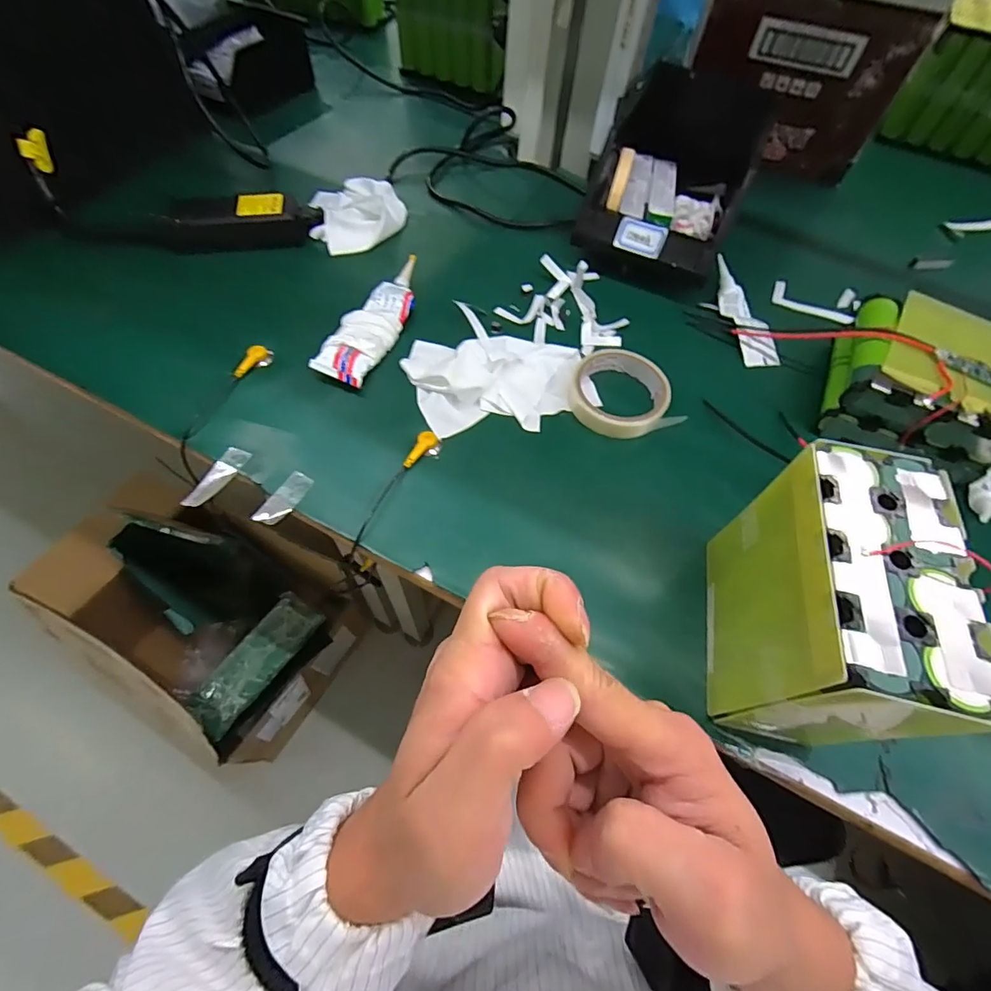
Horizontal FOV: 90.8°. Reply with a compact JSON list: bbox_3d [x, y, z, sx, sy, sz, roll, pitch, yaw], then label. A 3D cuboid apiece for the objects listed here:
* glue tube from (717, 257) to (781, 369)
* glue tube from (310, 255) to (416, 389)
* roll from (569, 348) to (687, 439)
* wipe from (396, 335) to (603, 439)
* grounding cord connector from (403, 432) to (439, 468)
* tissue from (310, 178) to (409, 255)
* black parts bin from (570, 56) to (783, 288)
[{"bbox_3d":[0.272,-0.205,0.539,0.039,0.022,0.142,-6,62,-6],"label":"glue tube"},{"bbox_3d":[-0.119,-0.177,0.492,0.052,0.025,0.169,19,62,7],"label":"glue tube"},{"bbox_3d":[0.120,-0.102,0.469,0.094,0.023,0.093,1,61,-2],"label":"roll"},{"bbox_3d":[0.005,-0.120,0.467,0.181,0.033,0.120,-6,62,-7],"label":"wipe"},{"bbox_3d":[-0.066,-0.041,0.434,0.016,0.010,0.043,27,63,11],"label":"grounding cord connector"},{"bbox_3d":[-0.165,-0.343,0.587,0.110,0.027,0.126,-10,62,-8],"label":"tissue"},{"bbox_3d":[0.220,-0.393,0.584,0.161,0.107,0.318,23,62,9],"label":"black parts bin"}]

